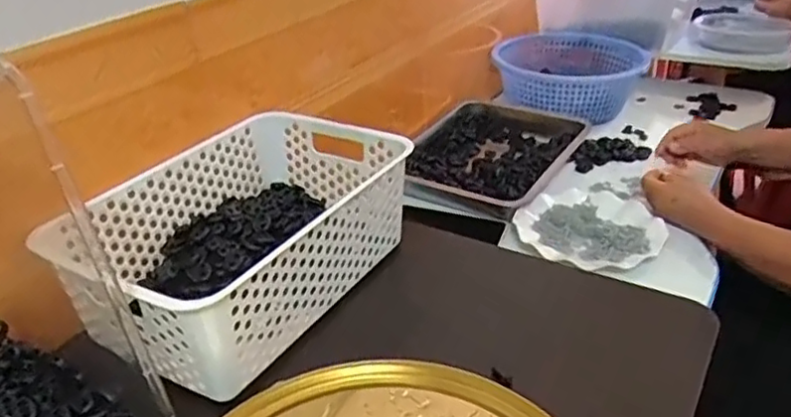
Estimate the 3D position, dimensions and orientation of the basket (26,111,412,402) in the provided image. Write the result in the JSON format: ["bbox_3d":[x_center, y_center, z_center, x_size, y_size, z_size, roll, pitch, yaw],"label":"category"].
[{"bbox_3d":[-0.140,0.021,0.611,0.201,0.095,0.308,16,36,28],"label":"basket"}]

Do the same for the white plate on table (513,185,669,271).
[{"bbox_3d":[0.261,0.026,0.875,0.179,0.039,0.193,-2,31,1],"label":"white plate on table"}]

